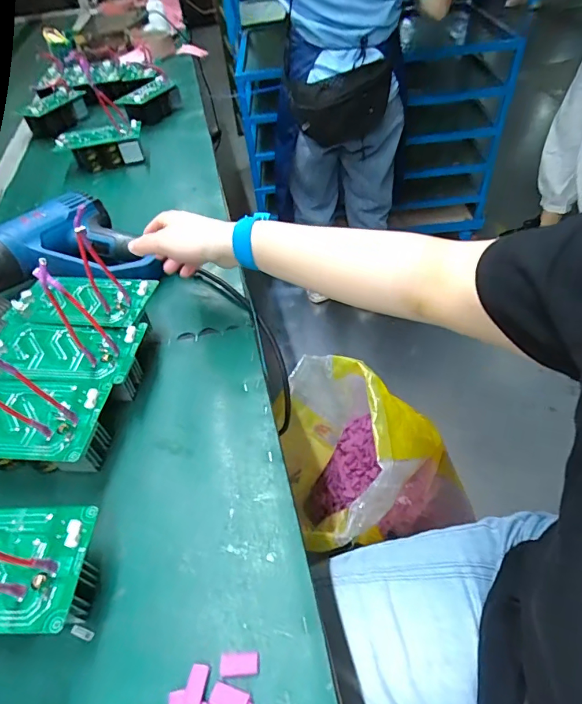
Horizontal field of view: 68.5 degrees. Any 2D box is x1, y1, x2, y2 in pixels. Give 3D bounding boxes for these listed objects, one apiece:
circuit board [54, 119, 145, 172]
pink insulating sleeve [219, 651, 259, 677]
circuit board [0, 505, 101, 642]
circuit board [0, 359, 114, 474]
[{"bbox_3d":[-0.348,-0.381,0.800,0.141,0.060,0.062,-8,48,0],"label":"circuit board"},{"bbox_3d":[-0.035,0.209,0.288,0.026,0.004,0.013,-4,48,3],"label":"pink insulating sleeve"},{"bbox_3d":[-0.217,0.163,0.313,0.152,0.065,0.081,-3,48,4],"label":"circuit board"},{"bbox_3d":[-0.245,0.041,0.370,0.151,0.140,0.091,1,49,8],"label":"circuit board"}]

